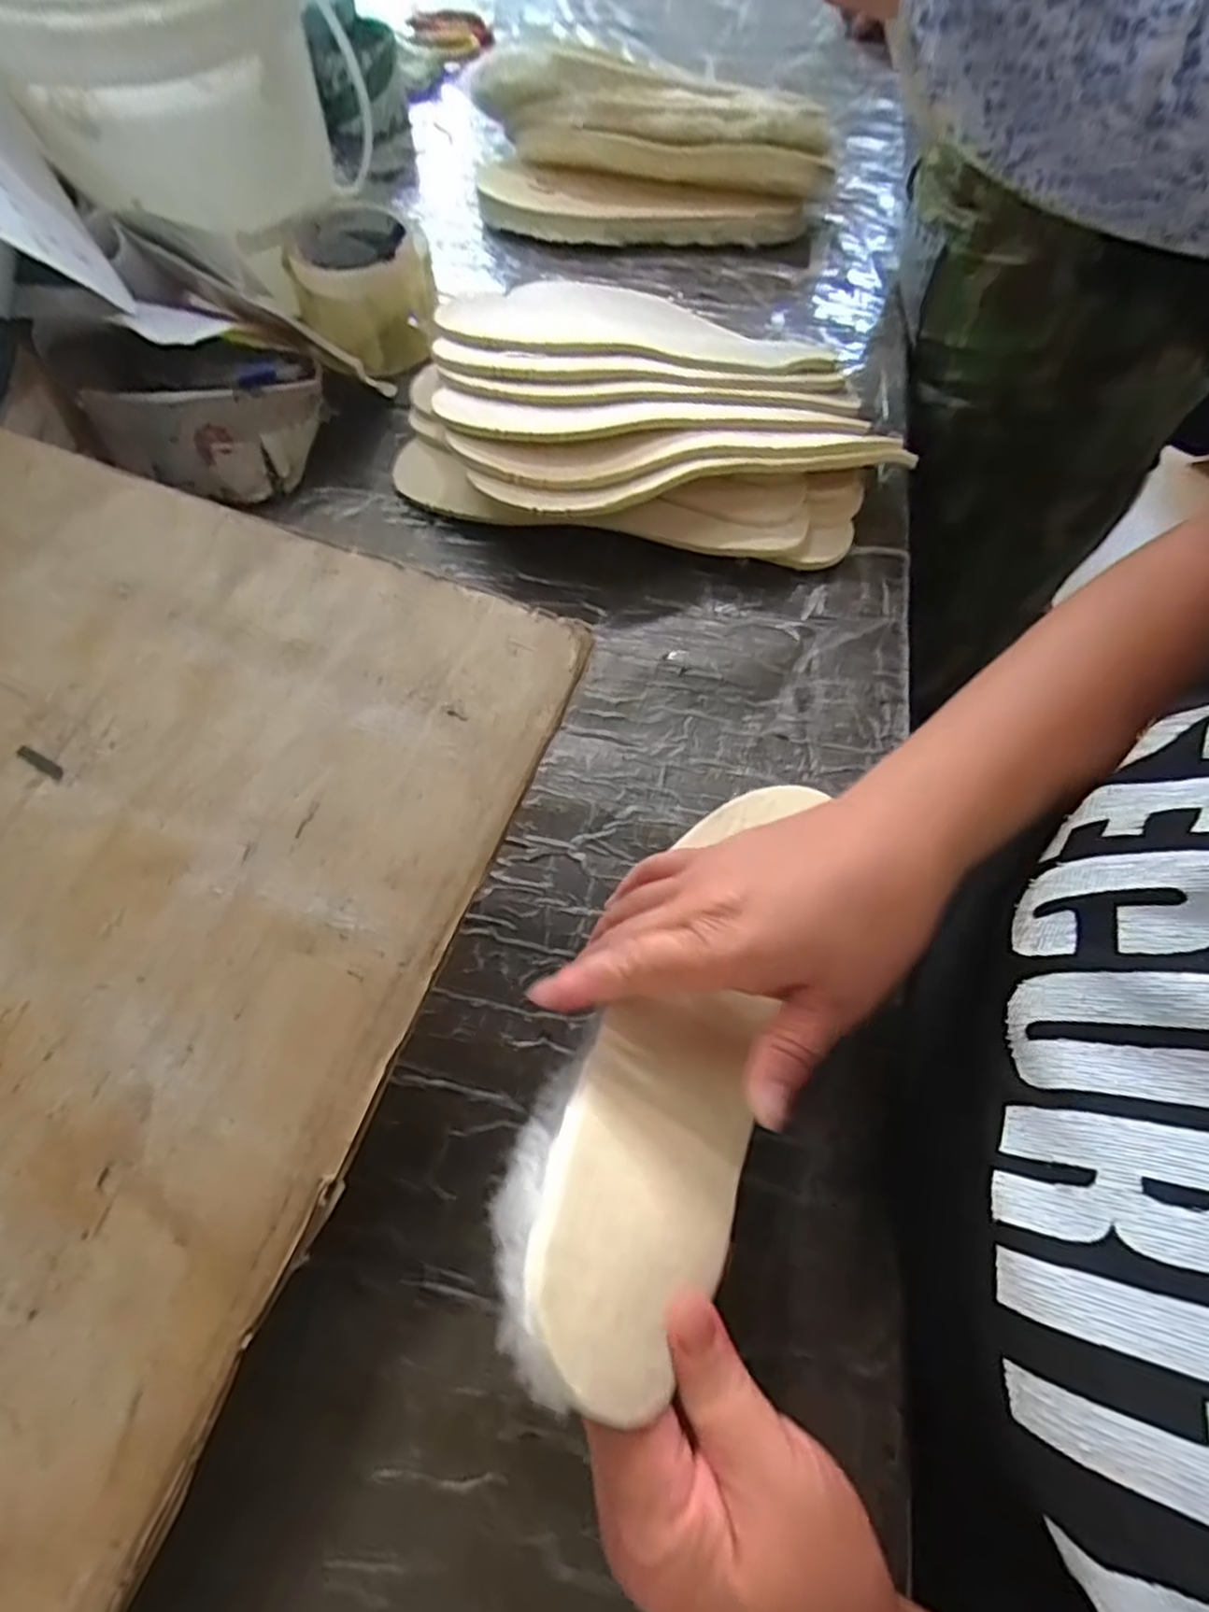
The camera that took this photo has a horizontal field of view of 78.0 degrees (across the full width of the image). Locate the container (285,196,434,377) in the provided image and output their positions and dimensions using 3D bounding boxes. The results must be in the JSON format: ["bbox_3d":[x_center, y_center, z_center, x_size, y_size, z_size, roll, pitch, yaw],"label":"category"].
[{"bbox_3d":[-0.175,-0.378,0.550,0.091,0.095,0.082,-1,64,-1],"label":"container"}]

